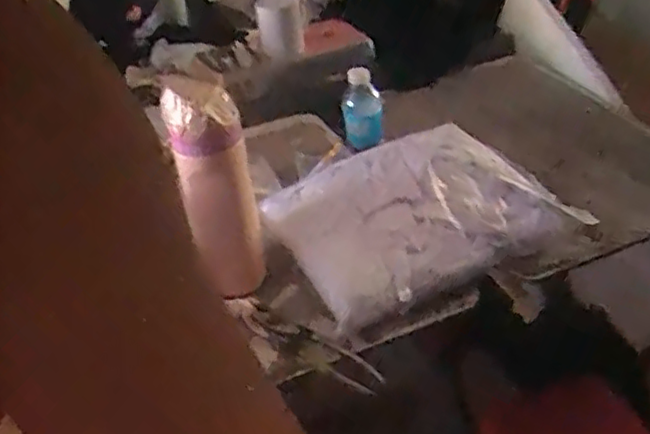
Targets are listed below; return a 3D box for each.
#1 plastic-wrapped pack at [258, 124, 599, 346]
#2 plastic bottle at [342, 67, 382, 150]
[{"bbox_3d":[0.119,-0.012,0.875,0.332,0.085,0.246,-21,40,-19],"label":"plastic-wrapped pack"},{"bbox_3d":[0.057,-0.165,1.044,0.055,0.118,0.054,-6,37,-1],"label":"plastic bottle"}]

